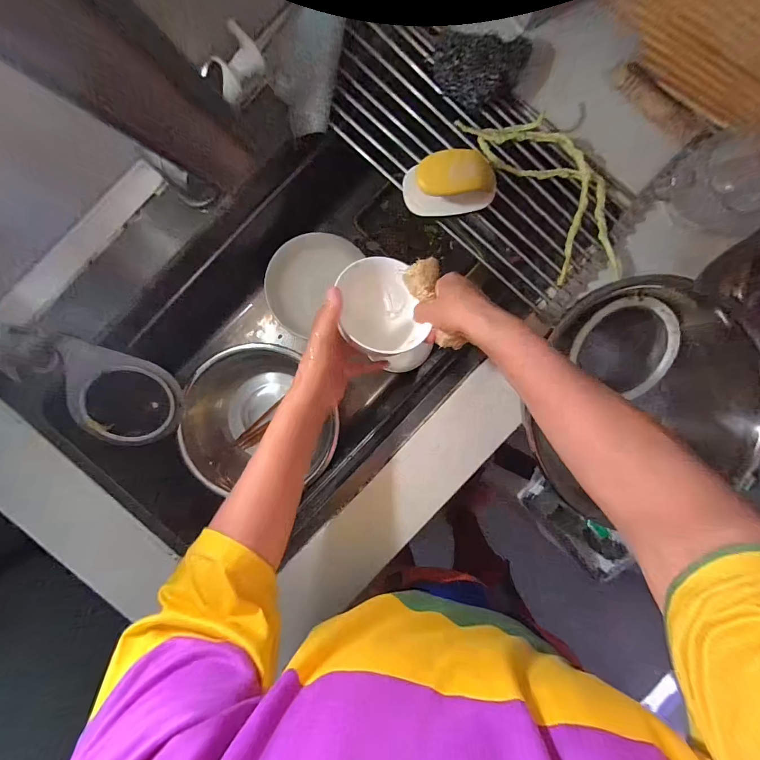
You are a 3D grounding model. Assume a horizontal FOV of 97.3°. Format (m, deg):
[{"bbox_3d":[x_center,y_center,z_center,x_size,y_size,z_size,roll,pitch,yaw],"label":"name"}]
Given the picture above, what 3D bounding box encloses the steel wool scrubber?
[{"bbox_3d":[0.127,-0.376,0.411,0.121,0.026,0.084,-5,92,-3],"label":"steel wool scrubber"}]

